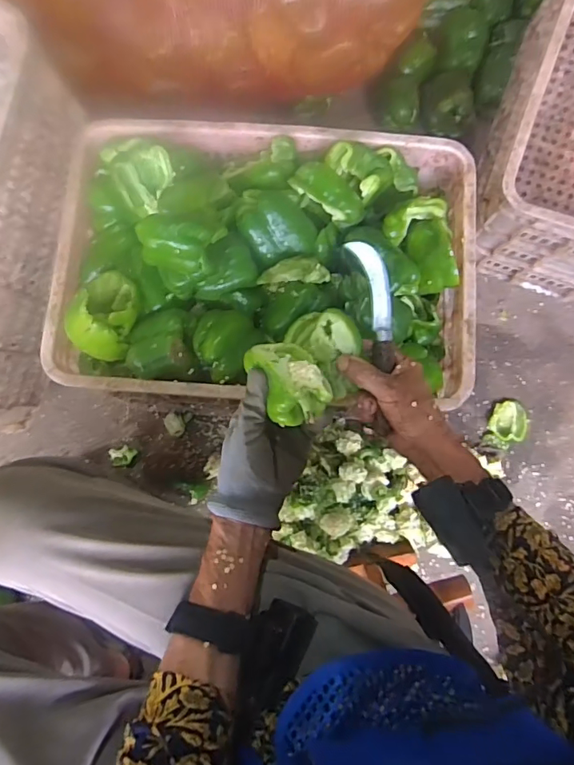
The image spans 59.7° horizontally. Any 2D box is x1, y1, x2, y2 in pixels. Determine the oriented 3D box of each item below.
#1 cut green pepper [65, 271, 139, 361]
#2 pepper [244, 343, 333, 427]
[{"bbox_3d":[-0.212,-0.080,0.584,0.068,0.067,0.101,20,81,2],"label":"cut green pepper"},{"bbox_3d":[0.002,-0.004,0.424,0.053,0.049,0.079,-30,82,-6],"label":"pepper"}]

